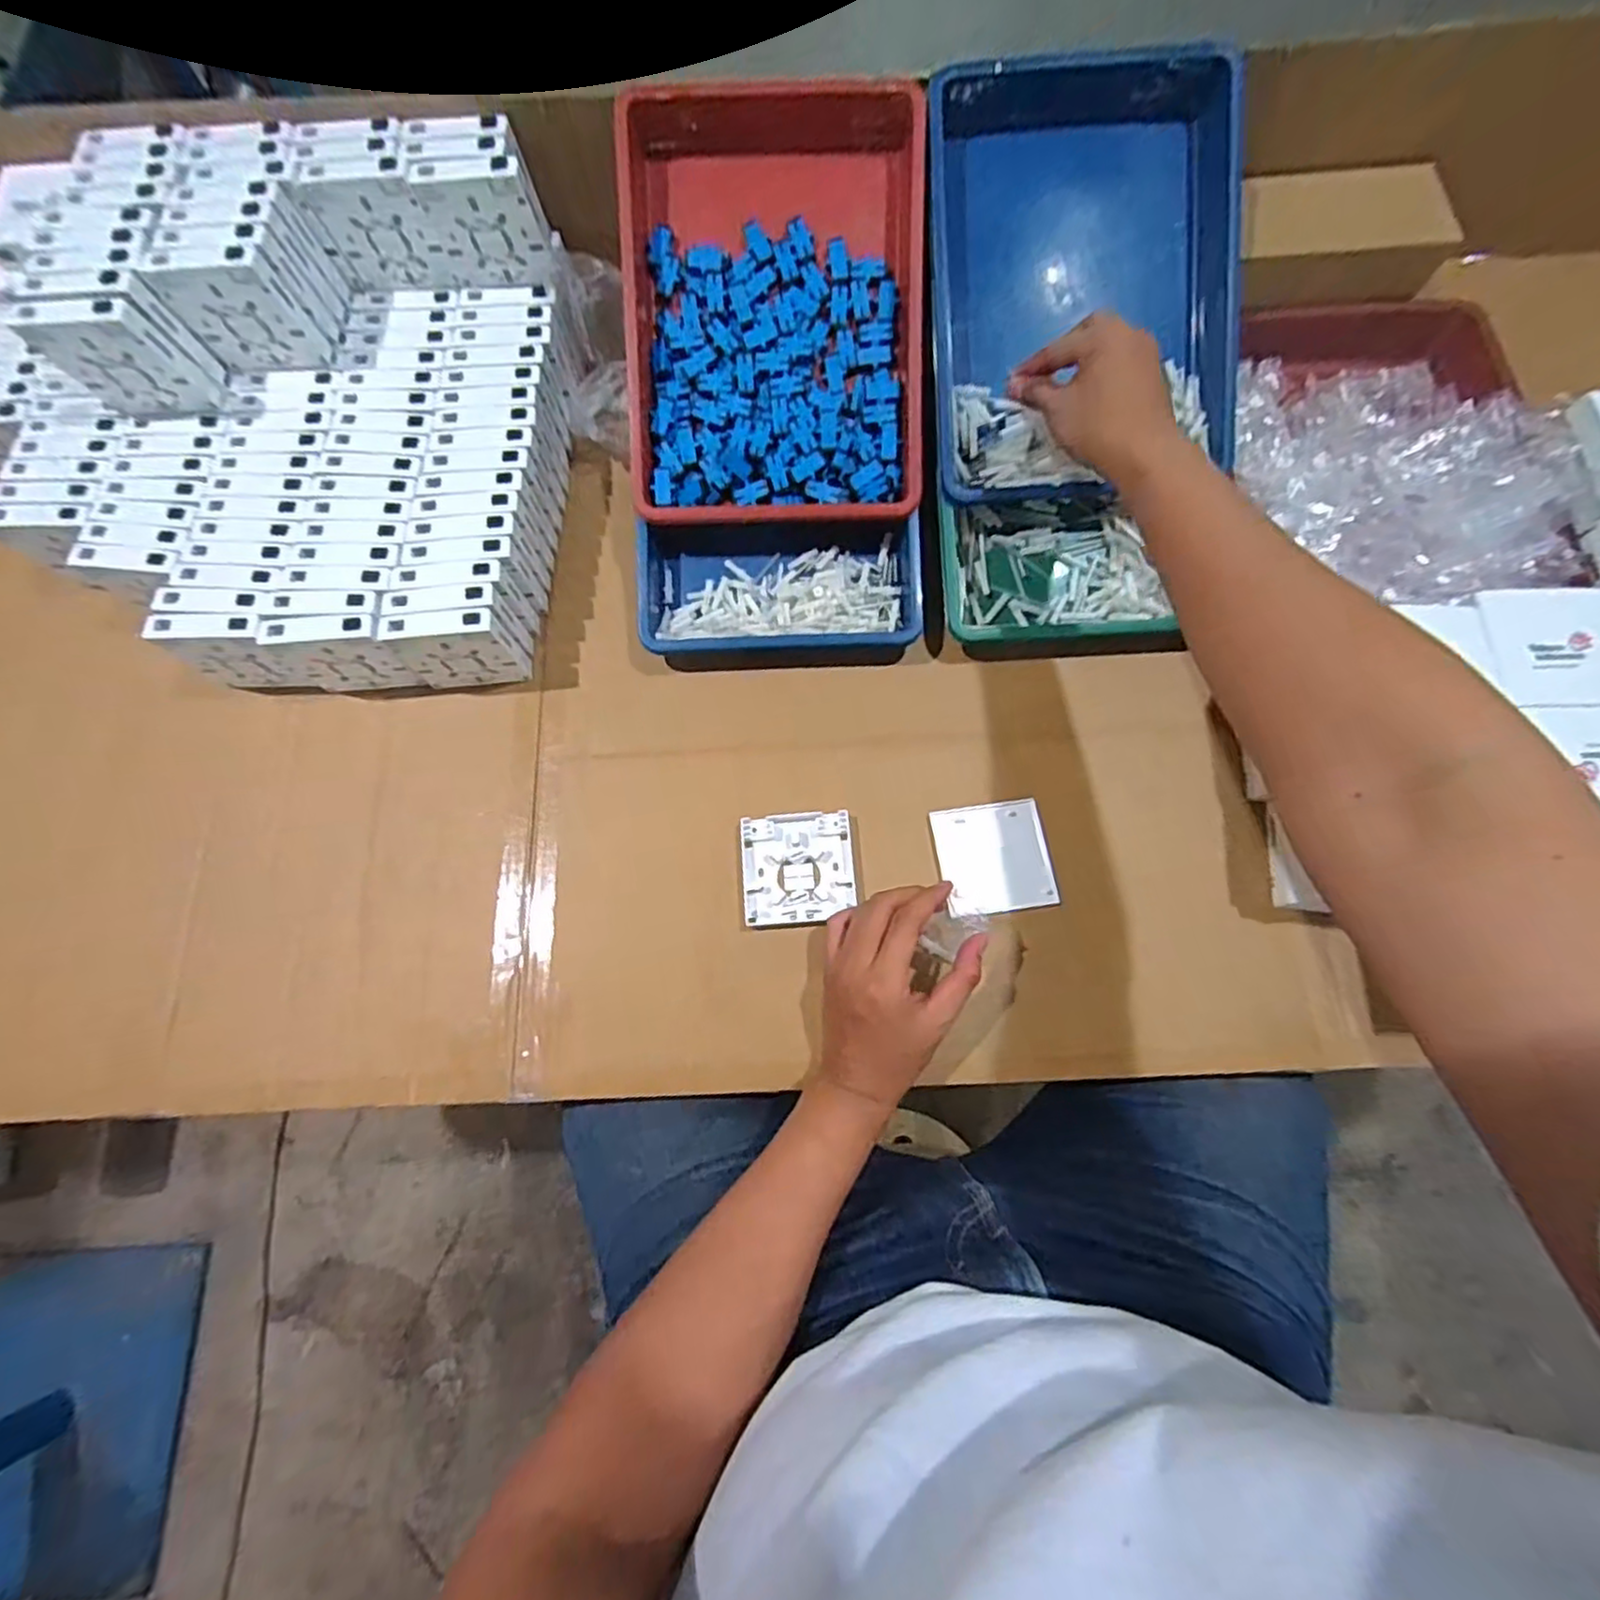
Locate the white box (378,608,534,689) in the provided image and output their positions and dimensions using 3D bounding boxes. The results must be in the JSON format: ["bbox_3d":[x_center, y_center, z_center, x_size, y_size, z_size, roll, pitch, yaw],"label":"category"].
[{"bbox_3d":[-0.279,-0.122,0.569,0.086,0.089,0.021,-3,73,0],"label":"white box"}]

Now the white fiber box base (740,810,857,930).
[{"bbox_3d":[-0.001,0.054,0.547,0.086,0.012,0.087,-5,73,0],"label":"white fiber box base"}]

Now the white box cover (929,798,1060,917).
[{"bbox_3d":[0.154,0.045,0.545,0.086,0.012,0.086,-8,73,-1],"label":"white box cover"}]

